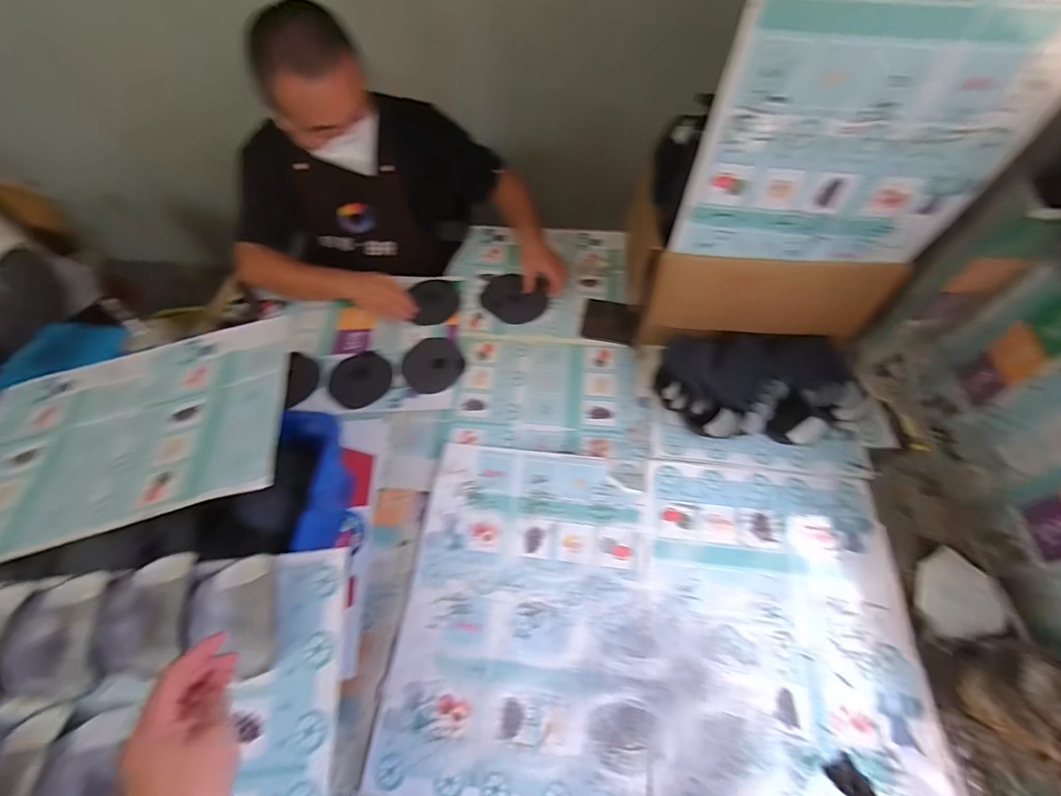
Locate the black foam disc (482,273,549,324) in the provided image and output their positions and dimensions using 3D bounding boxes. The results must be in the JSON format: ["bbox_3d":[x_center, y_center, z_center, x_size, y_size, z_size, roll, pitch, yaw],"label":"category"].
[{"bbox_3d":[-0.041,-0.242,1.099,0.161,0.008,0.135,38,67,23],"label":"black foam disc"}]

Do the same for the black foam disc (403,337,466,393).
[{"bbox_3d":[-0.221,-0.074,1.021,0.138,0.007,0.149,-28,61,-14],"label":"black foam disc"}]

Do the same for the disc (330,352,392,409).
[{"bbox_3d":[-0.371,-0.042,0.984,0.127,0.008,0.134,-1,58,2],"label":"disc"}]

